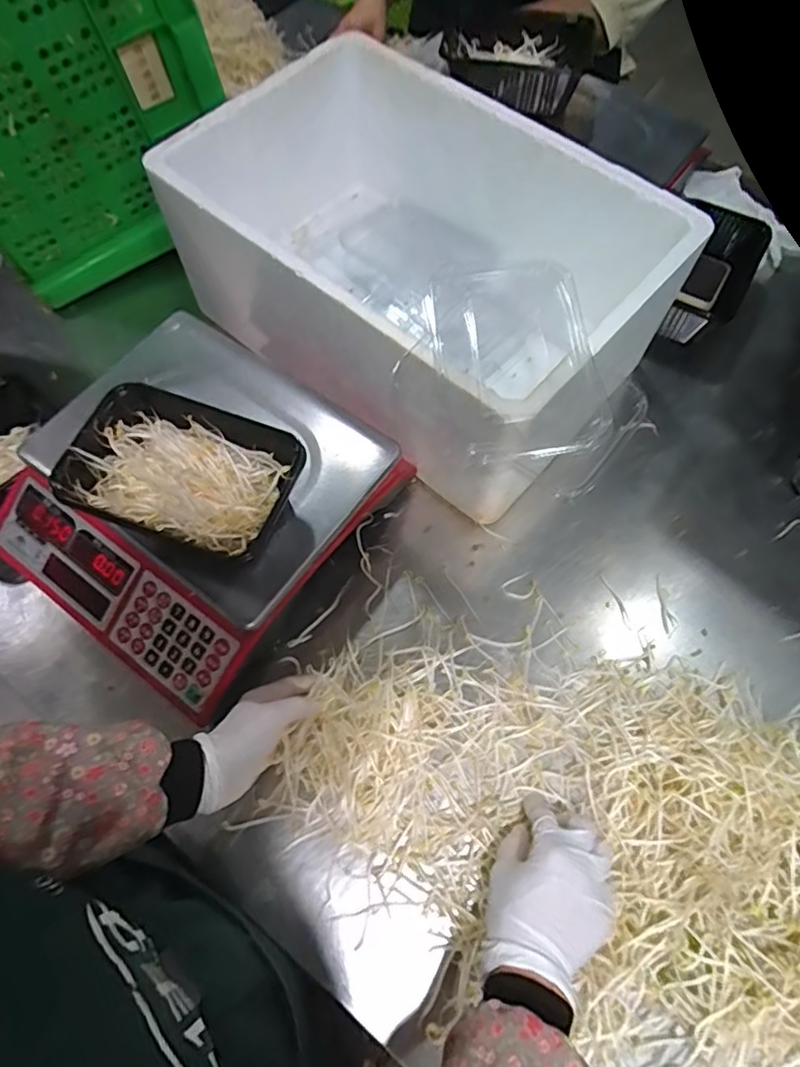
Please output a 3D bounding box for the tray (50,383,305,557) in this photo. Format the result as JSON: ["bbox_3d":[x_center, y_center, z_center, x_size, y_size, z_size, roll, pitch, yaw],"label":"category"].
[{"bbox_3d":[-0.177,-0.054,0.486,0.179,0.043,0.119,19,67,9],"label":"tray"}]

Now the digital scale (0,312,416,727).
[{"bbox_3d":[-0.203,-0.026,0.580,0.295,0.126,0.292,33,70,15],"label":"digital scale"}]

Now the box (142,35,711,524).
[{"bbox_3d":[0.015,-0.282,0.656,0.482,0.202,0.343,39,72,16],"label":"box"}]

